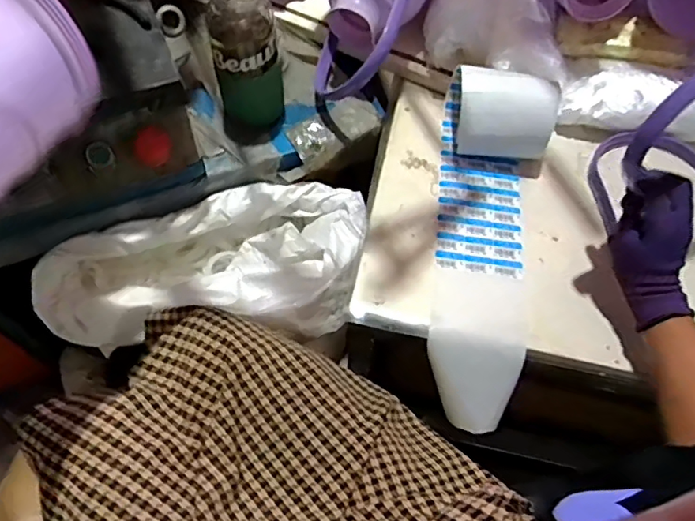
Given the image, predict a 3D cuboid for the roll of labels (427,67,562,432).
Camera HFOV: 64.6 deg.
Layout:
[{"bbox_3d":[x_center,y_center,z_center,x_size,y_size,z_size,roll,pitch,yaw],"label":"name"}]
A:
[{"bbox_3d":[0.175,-0.025,0.682,0.129,0.106,0.450,8,71,2],"label":"roll of labels"}]

